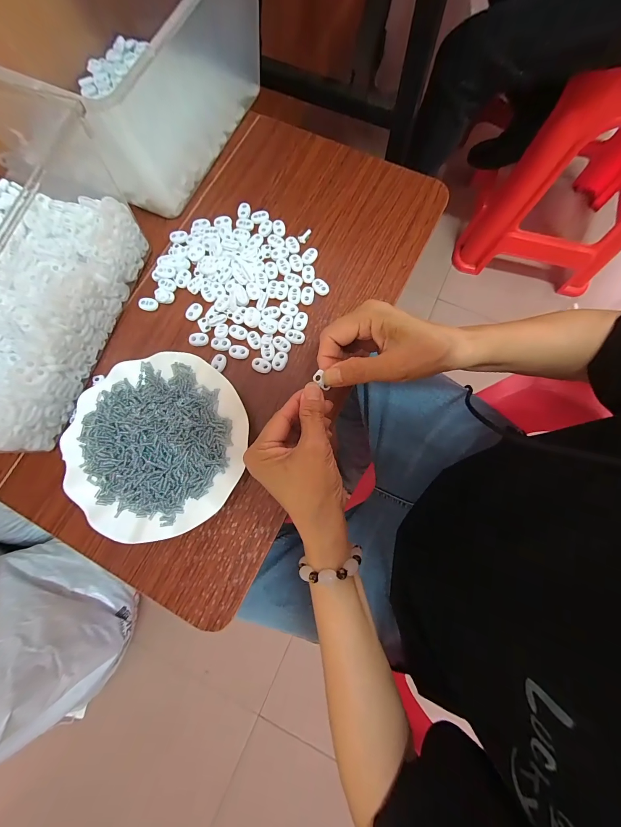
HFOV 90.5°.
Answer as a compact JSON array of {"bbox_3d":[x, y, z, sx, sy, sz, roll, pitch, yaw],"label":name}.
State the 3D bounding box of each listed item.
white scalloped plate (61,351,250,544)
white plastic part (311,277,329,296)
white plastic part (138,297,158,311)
[{"bbox_3d":[-0.156,0.031,0.322,0.180,0.024,0.177,0,79,1],"label":"white scalloped plate"},{"bbox_3d":[0.011,-0.150,0.365,0.013,0.007,0.023,-43,81,-7],"label":"white plastic part"},{"bbox_3d":[-0.194,-0.131,0.369,0.023,0.005,0.015,15,80,4],"label":"white plastic part"}]

